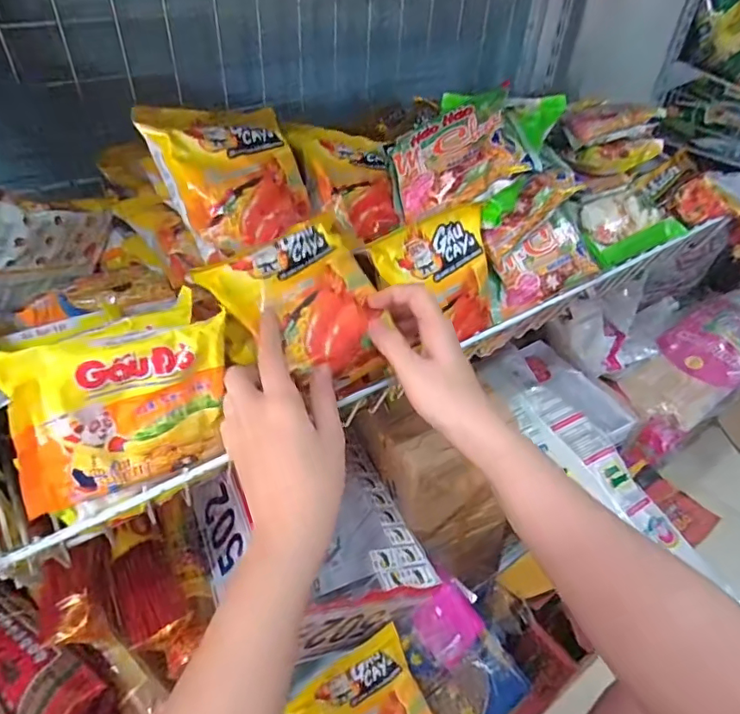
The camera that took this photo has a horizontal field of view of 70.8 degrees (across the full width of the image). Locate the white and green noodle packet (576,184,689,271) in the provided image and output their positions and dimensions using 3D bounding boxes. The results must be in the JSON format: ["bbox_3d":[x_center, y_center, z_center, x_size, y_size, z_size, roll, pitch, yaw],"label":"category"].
[{"bbox_3d":[0.300,-0.156,0.613,0.170,0.032,0.083,-28,81,-22],"label":"white and green noodle packet"}]

